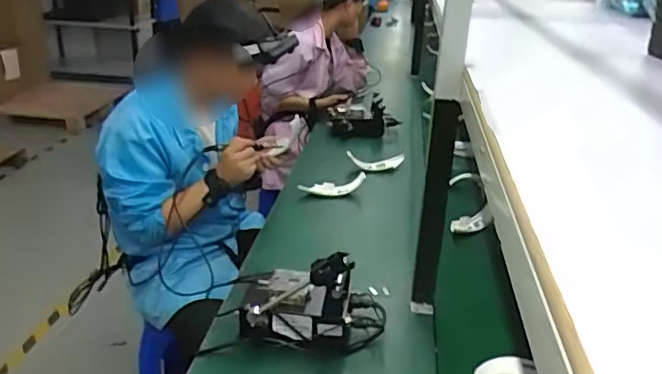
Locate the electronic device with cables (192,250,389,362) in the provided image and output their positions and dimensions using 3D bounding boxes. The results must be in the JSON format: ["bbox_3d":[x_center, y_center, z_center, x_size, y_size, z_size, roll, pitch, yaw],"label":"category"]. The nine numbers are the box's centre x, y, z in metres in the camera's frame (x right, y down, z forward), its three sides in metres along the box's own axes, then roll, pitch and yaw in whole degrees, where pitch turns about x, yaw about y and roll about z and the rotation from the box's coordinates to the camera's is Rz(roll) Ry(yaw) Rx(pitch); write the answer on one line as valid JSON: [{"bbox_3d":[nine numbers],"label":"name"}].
[{"bbox_3d":[-0.053,0.175,0.954,0.283,0.167,0.119,1,23,0],"label":"electronic device with cables"}]

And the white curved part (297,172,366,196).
[{"bbox_3d":[0.004,0.002,1.543,0.185,0.051,0.039,-3,25,-8],"label":"white curved part"}]

